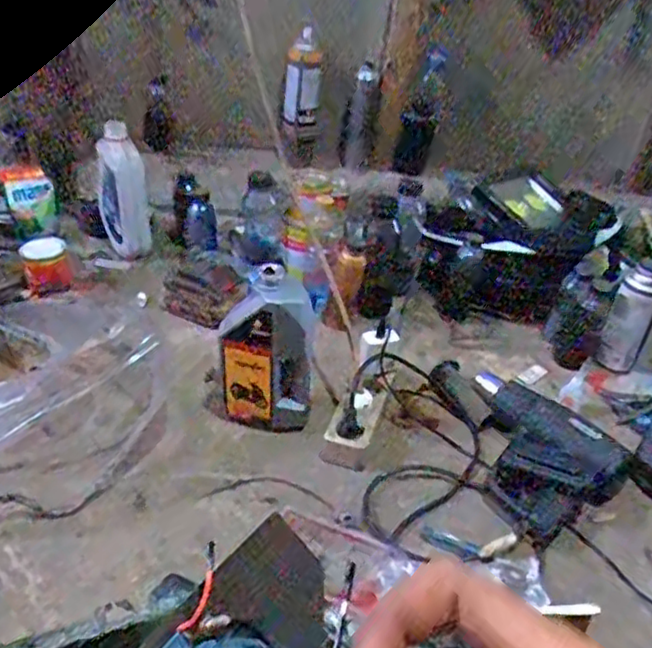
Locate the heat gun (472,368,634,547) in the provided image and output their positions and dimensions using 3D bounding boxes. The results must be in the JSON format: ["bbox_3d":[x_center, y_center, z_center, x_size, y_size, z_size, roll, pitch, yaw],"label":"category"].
[{"bbox_3d":[0.248,0.156,0.828,0.224,0.062,0.183,28,41,32],"label":"heat gun"}]

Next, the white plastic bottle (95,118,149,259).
[{"bbox_3d":[-0.368,-0.237,1.202,0.072,0.230,0.084,-19,39,-30],"label":"white plastic bottle"}]

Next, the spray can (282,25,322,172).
[{"bbox_3d":[-0.049,-0.431,1.266,0.077,0.229,0.069,1,36,-6],"label":"spray can"}]

